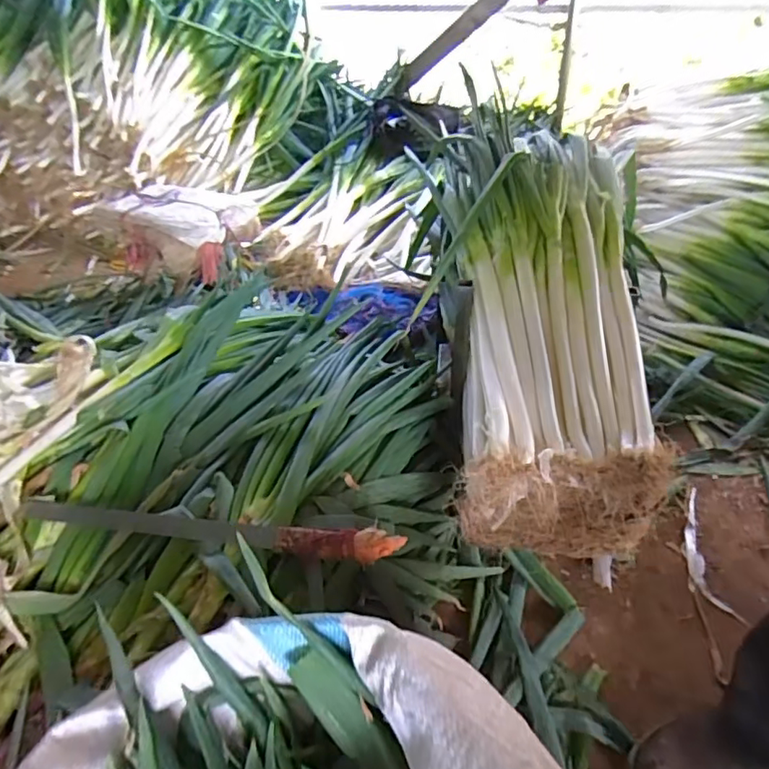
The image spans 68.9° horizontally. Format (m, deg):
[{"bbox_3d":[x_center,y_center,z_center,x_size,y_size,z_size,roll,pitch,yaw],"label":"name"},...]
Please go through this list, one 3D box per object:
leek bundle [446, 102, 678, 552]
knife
[{"bbox_3d":[0.260,-0.169,0.952,0.292,0.187,0.850,1,59,4],"label":"leek bundle"},{"bbox_3d":[-0.227,0.188,0.724,0.496,0.022,0.039,3,37,6],"label":"knife"}]

